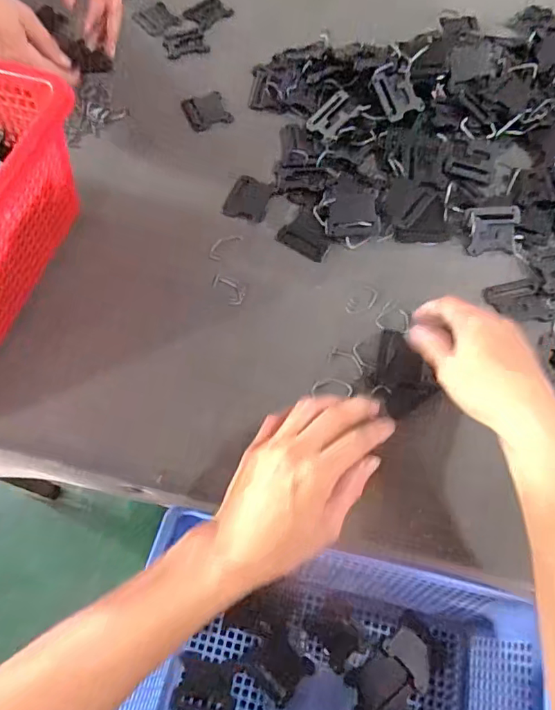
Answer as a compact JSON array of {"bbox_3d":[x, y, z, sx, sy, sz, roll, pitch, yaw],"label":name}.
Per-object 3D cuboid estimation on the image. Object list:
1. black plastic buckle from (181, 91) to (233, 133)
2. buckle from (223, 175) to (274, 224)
[{"bbox_3d":[-0.078,-0.266,0.548,0.046,0.006,0.047,-21,66,-10],"label":"black plastic buckle"},{"bbox_3d":[-0.028,-0.153,0.490,0.041,0.004,0.050,13,64,6],"label":"buckle"}]

